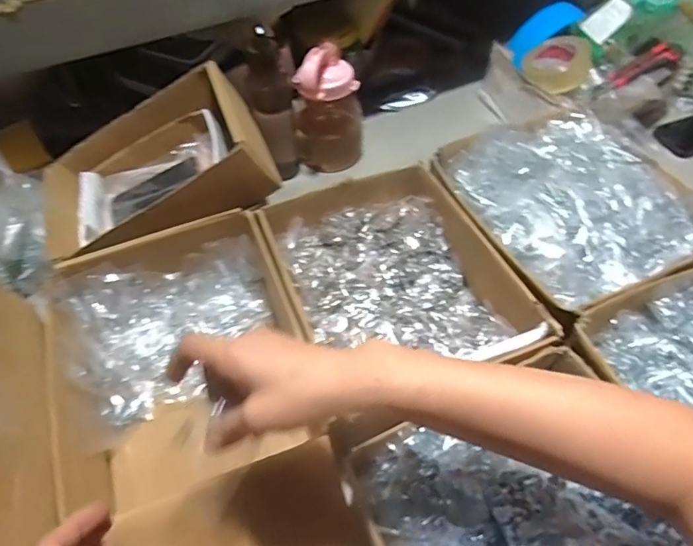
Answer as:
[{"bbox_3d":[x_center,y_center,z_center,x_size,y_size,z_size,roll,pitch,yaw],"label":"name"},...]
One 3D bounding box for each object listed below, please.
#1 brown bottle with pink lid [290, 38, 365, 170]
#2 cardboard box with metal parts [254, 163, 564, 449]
[{"bbox_3d":[-0.029,-0.269,0.810,0.108,0.195,0.098,-5,53,-1],"label":"brown bottle with pink lid"},{"bbox_3d":[0.050,0.023,0.616,0.249,0.108,0.315,-19,54,-11],"label":"cardboard box with metal parts"}]

